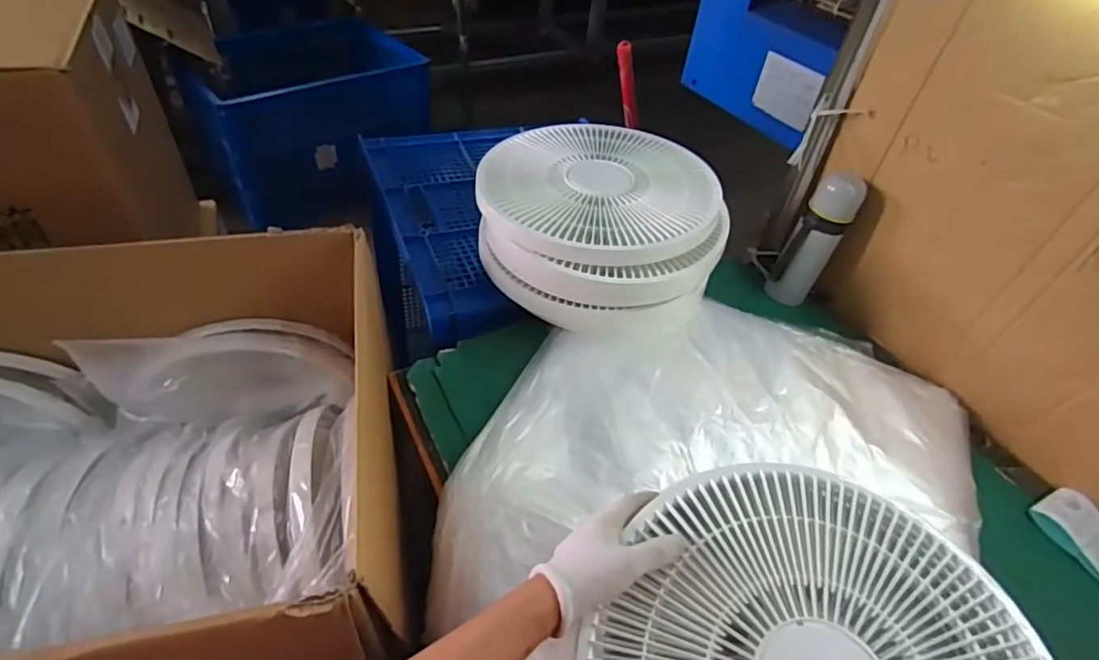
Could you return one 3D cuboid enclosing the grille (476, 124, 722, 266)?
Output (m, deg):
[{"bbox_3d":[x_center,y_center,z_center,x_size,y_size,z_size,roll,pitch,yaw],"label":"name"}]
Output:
[{"bbox_3d":[0.071,-0.205,0.813,0.335,0.035,0.301,9,45,2],"label":"grille"}]

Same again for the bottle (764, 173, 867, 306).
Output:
[{"bbox_3d":[0.405,-0.132,0.871,0.071,0.203,0.061,28,49,20],"label":"bottle"}]

